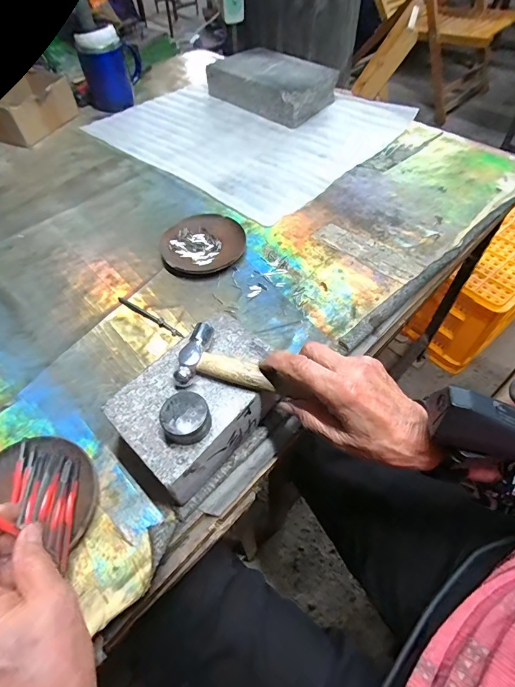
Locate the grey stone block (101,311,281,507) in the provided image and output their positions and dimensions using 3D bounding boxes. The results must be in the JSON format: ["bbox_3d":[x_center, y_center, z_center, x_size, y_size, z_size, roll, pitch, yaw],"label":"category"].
[{"bbox_3d":[-0.048,0.054,0.345,0.143,0.070,0.106,-39,62,-23],"label":"grey stone block"}]

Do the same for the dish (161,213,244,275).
[{"bbox_3d":[-0.075,-0.137,0.512,0.112,0.015,0.102,-14,55,-8],"label":"dish"}]

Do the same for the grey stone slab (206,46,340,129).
[{"bbox_3d":[0.033,-0.537,0.765,0.236,0.058,0.156,36,63,24],"label":"grey stone slab"}]

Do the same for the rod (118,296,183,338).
[{"bbox_3d":[-0.130,-0.034,0.445,0.102,0.004,0.010,29,60,21],"label":"rod"}]

